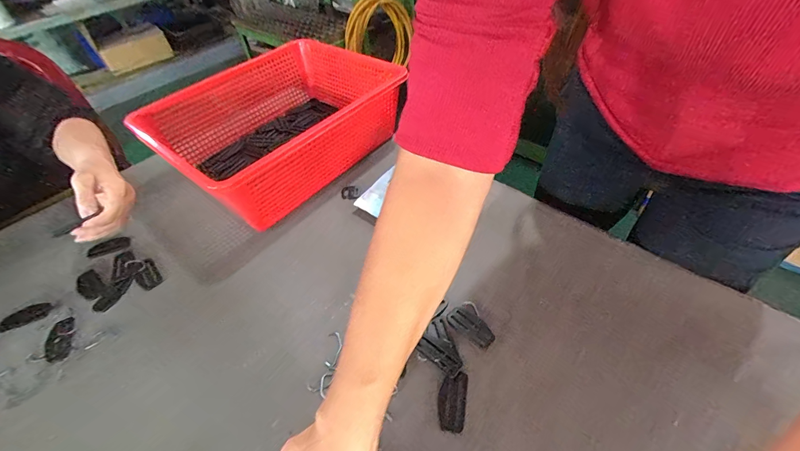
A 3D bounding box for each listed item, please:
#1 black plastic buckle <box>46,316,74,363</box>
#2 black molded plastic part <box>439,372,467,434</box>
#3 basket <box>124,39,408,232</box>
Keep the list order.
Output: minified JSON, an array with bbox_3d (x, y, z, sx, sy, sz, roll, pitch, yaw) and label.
[{"bbox_3d":[-0.417,0.139,0.428,0.030,0.004,0.059,-23,50,-15],"label":"black plastic buckle"},{"bbox_3d":[0.053,0.177,0.354,0.026,0.004,0.055,7,49,12],"label":"black molded plastic part"},{"bbox_3d":[-0.201,-0.185,0.619,0.303,0.128,0.402,29,57,28],"label":"basket"}]

